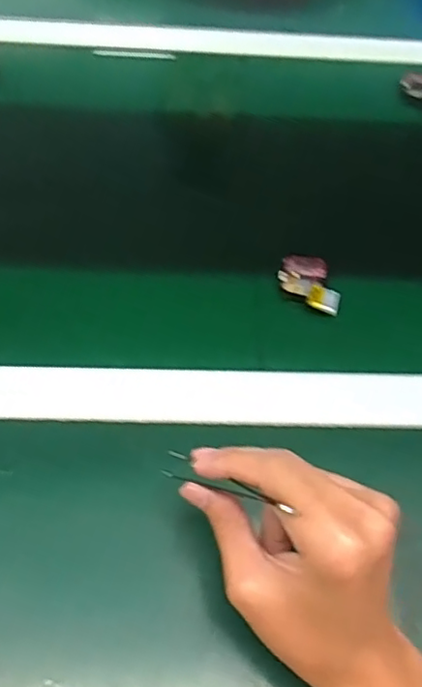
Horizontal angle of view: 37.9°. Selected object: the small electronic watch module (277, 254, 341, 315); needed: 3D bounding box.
[{"bbox_3d":[0.079,-0.048,0.487,0.052,0.010,0.045,19,59,10],"label":"small electronic watch module"}]

